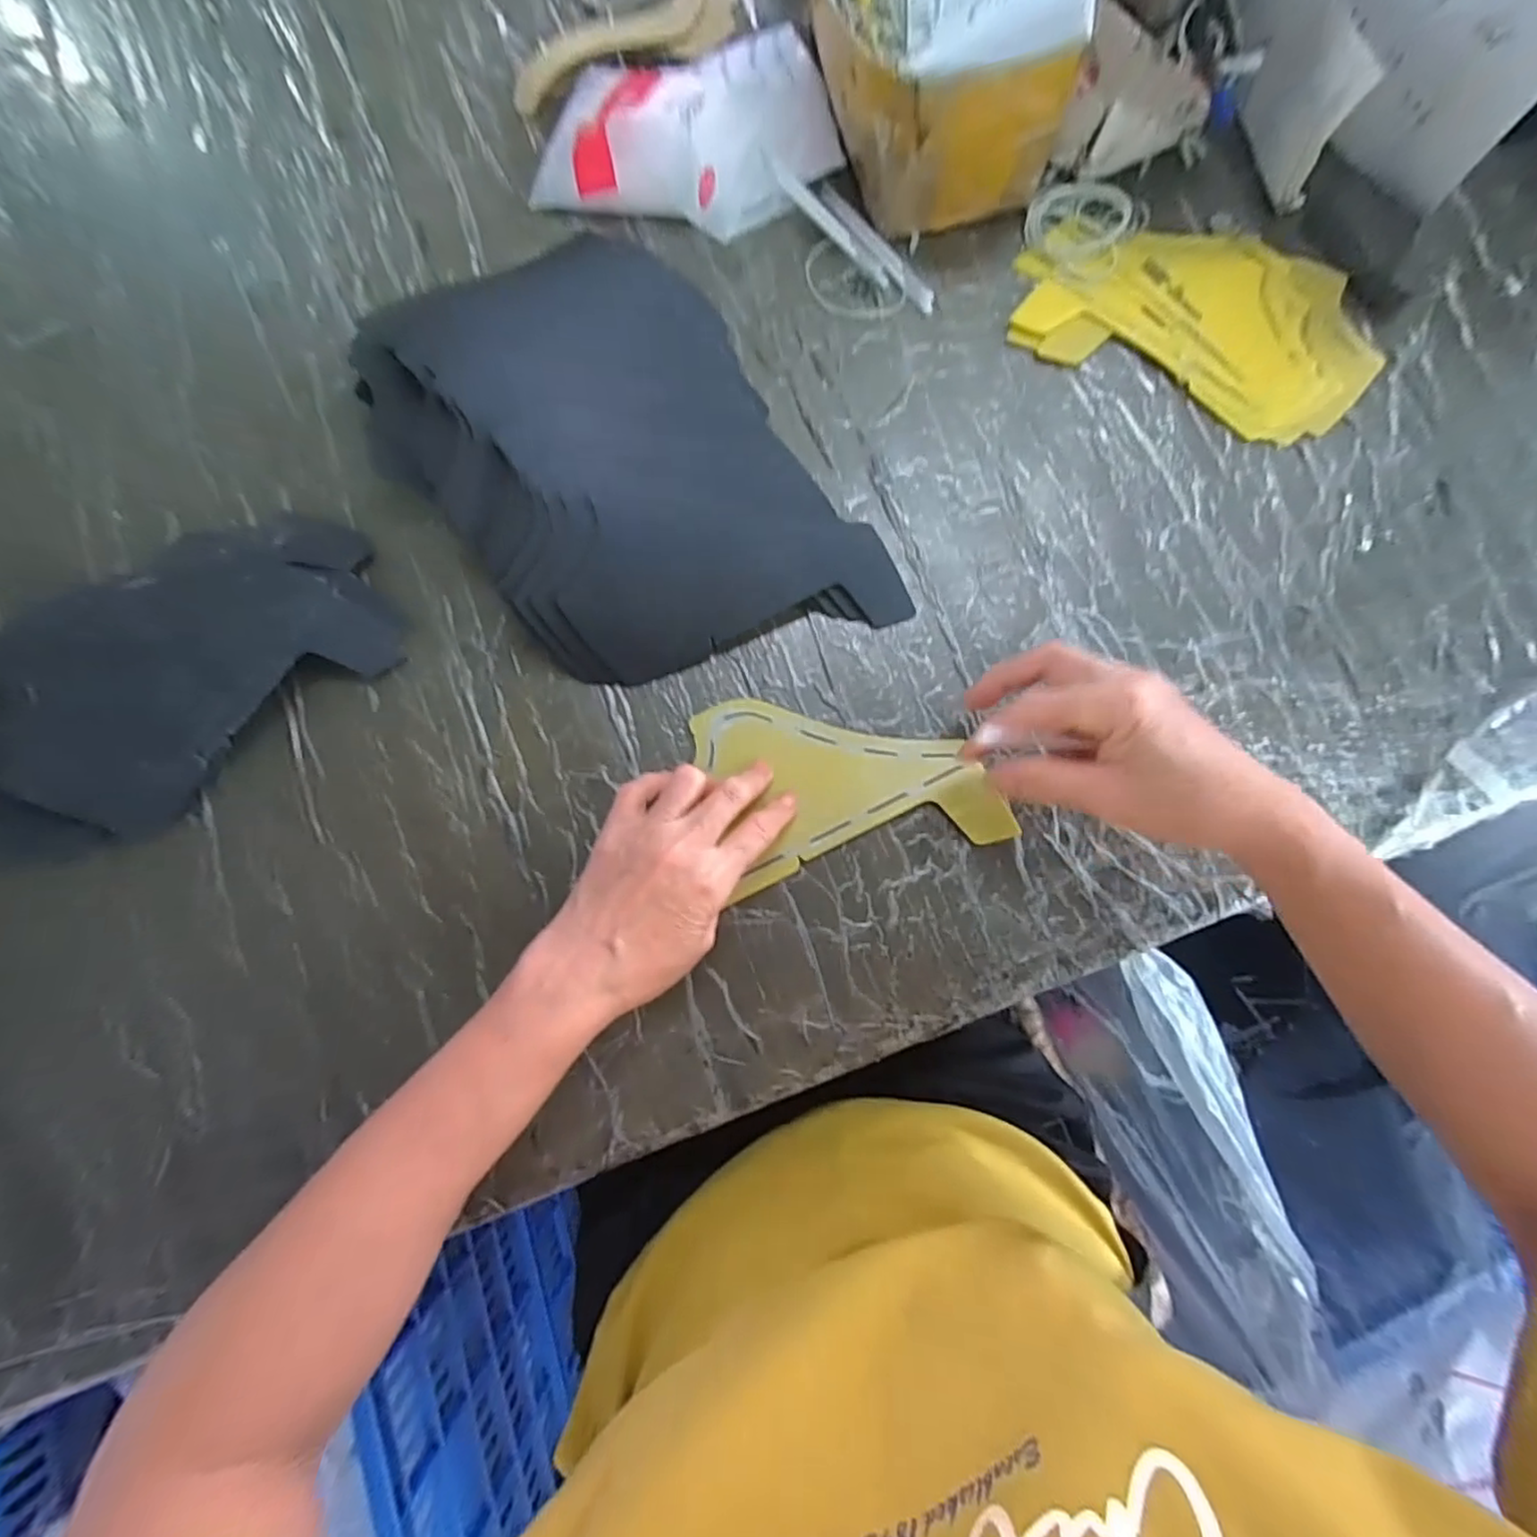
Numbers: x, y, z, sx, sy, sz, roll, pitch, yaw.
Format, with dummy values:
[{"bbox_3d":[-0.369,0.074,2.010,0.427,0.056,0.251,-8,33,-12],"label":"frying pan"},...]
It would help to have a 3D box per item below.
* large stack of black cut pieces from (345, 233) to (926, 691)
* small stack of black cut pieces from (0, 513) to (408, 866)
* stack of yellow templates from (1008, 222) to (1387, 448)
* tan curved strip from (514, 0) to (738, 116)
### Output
[{"bbox_3d":[-0.088,-0.176,0.382,0.205,0.054,0.296,-33,82,-5],"label":"large stack of black cut pieces"},{"bbox_3d":[-0.352,-0.049,0.367,0.267,0.041,0.146,-40,83,-6],"label":"small stack of black cut pieces"},{"bbox_3d":[0.270,-0.285,0.415,0.215,0.011,0.122,20,81,4],"label":"stack of yellow templates"},{"bbox_3d":[-0.099,-0.505,0.452,0.170,0.010,0.052,-23,81,-3],"label":"tan curved strip"}]

